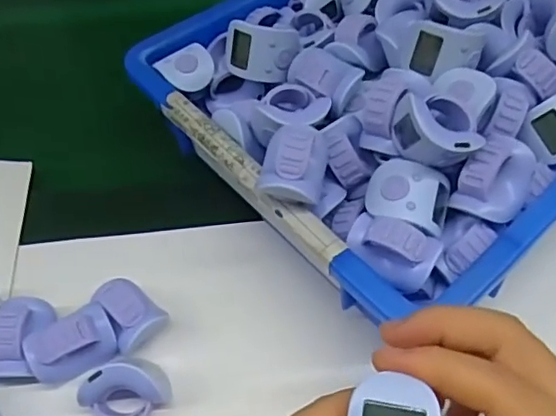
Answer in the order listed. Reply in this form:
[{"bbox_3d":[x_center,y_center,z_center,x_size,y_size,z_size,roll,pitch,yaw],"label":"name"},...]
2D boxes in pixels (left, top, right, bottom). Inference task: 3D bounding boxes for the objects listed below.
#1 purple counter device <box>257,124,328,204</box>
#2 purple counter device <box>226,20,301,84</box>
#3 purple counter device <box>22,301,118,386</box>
[{"bbox_3d":[0.008,-0.023,0.275,0.026,0.028,0.043,5,56,7],"label":"purple counter device"},{"bbox_3d":[-0.010,-0.090,0.339,0.039,0.030,0.025,1,24,-17],"label":"purple counter device"},{"bbox_3d":[-0.104,0.066,0.295,0.041,0.030,0.022,-18,19,-23],"label":"purple counter device"}]

